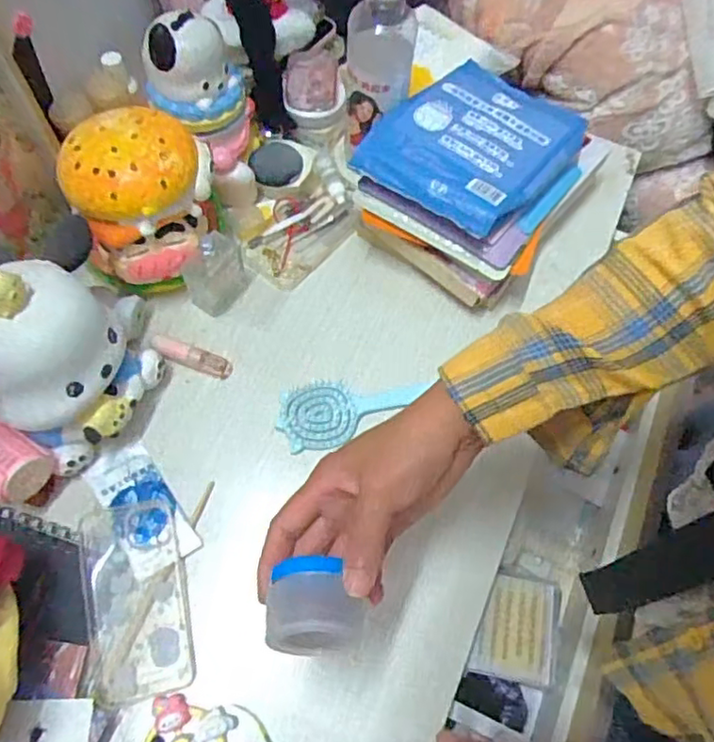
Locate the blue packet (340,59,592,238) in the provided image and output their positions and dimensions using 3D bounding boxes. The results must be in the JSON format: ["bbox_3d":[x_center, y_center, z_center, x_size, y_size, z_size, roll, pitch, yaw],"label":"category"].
[{"bbox_3d":[0.115,-0.223,0.611,0.156,0.026,0.197,39,69,14],"label":"blue packet"}]

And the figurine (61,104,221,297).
[{"bbox_3d":[-0.190,-0.153,0.580,0.131,0.134,0.113,-20,68,-12],"label":"figurine"}]

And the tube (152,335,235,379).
[{"bbox_3d":[-0.157,-0.014,0.602,0.078,0.013,0.020,20,66,6],"label":"tube"}]

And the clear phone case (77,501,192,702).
[{"bbox_3d":[-0.181,0.185,0.515,0.077,0.009,0.150,-9,73,-14],"label":"clear phone case"}]

